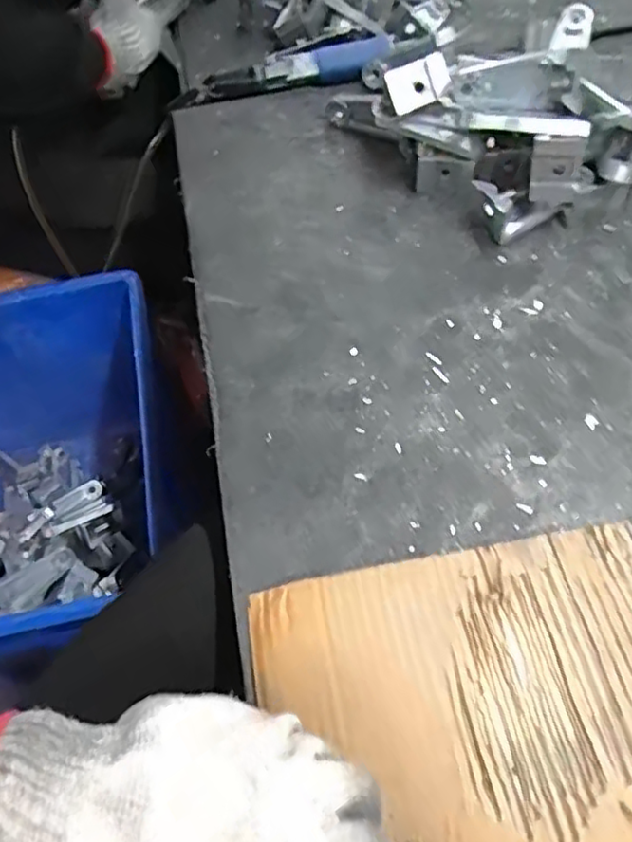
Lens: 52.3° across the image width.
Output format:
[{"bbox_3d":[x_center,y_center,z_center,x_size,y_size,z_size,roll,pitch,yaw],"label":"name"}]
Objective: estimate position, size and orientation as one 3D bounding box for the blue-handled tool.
[{"bbox_3d":[-0.033,-0.338,0.625,0.214,0.025,0.037,-14,56,-5],"label":"blue-handled tool"}]

